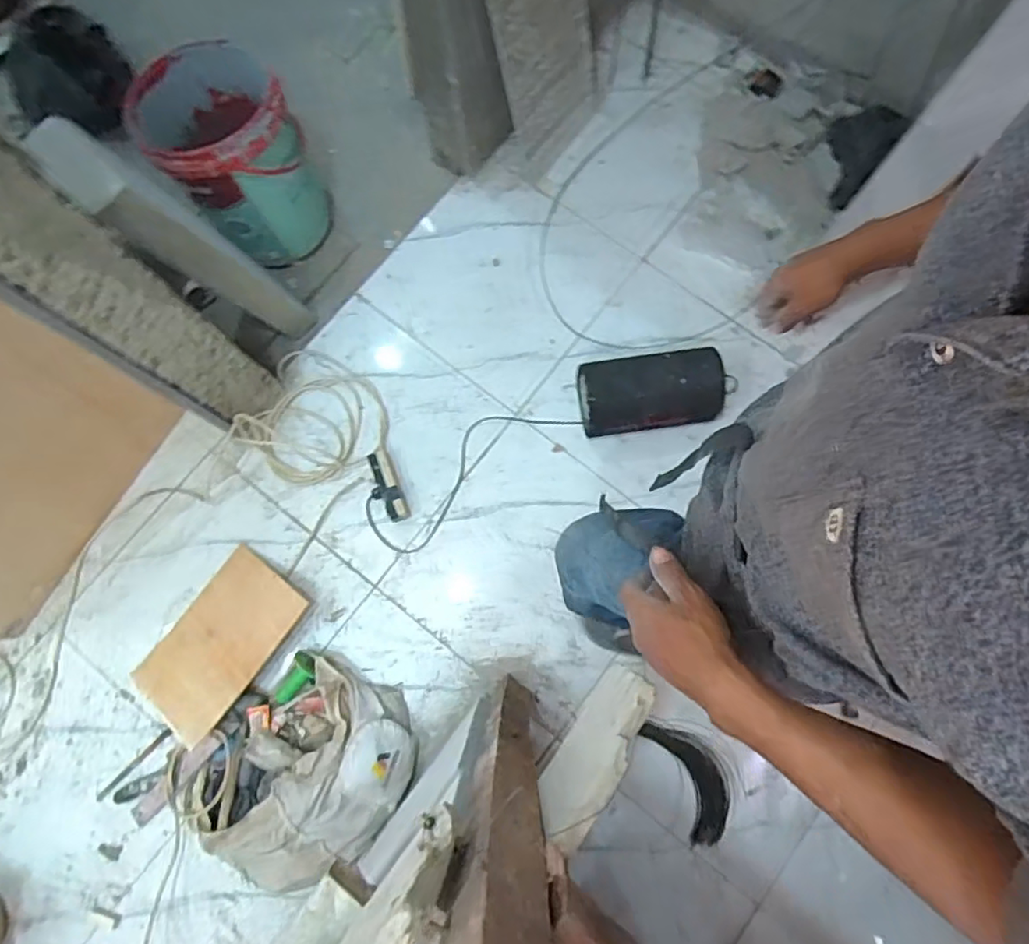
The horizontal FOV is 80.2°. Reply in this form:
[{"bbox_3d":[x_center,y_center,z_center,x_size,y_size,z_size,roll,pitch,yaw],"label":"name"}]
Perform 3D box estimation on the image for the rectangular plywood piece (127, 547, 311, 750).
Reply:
[{"bbox_3d":[-0.603,0.350,1.255,0.196,0.020,0.342,36,74,4],"label":"rectangular plywood piece"}]

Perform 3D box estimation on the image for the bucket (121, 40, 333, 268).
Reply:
[{"bbox_3d":[-0.609,-0.688,1.350,0.282,0.325,0.321,-34,81,-7],"label":"bucket"}]

